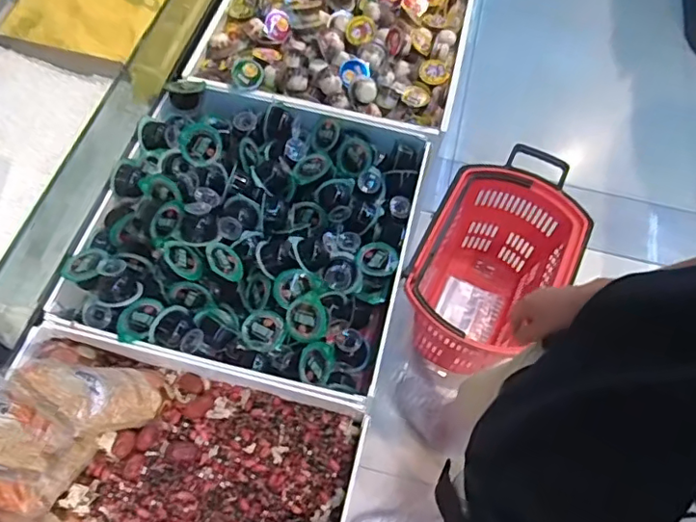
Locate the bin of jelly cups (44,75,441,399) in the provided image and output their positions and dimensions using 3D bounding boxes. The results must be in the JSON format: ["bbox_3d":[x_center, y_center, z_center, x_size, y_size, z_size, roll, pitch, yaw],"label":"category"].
[{"bbox_3d":[-0.122,-0.057,0.754,0.407,0.101,0.415,14,61,5],"label":"bin of jelly cups"}]

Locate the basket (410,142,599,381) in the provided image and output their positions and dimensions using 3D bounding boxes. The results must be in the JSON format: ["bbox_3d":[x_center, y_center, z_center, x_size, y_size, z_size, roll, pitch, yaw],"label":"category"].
[{"bbox_3d":[0.366,0.024,1.418,0.338,0.363,0.570,27,63,11],"label":"basket"}]

